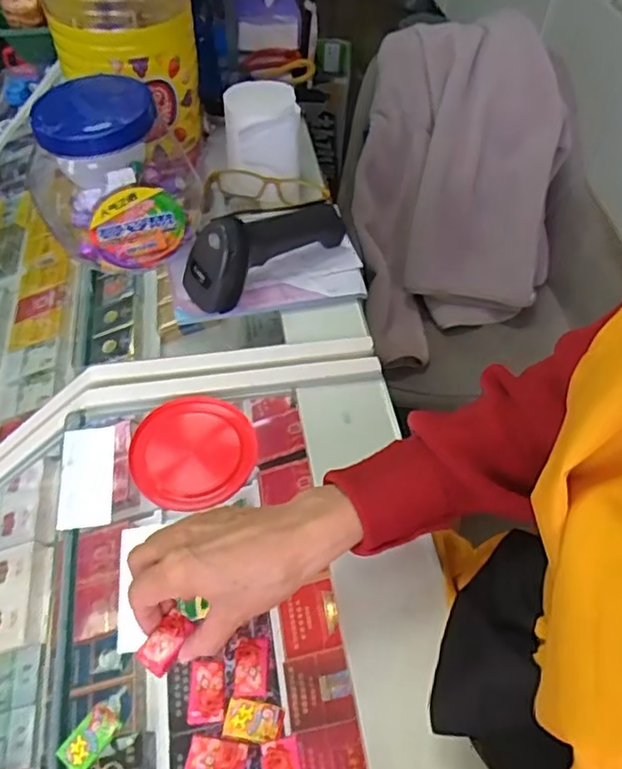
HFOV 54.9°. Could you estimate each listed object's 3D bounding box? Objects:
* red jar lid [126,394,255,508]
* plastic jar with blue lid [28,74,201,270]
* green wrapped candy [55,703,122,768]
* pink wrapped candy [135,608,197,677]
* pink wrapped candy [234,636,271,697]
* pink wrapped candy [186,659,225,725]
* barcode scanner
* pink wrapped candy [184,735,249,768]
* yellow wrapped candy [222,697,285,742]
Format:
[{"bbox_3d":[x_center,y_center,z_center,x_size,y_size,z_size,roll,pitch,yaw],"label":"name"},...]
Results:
[{"bbox_3d":[-0.100,0.055,0.500,0.098,0.021,0.097,1,53,-2],"label":"red jar lid"},{"bbox_3d":[-0.190,-0.207,0.570,0.137,0.133,0.149,1,53,-2],"label":"plastic jar with blue lid"},{"bbox_3d":[-0.135,0.216,0.366,0.021,0.010,0.036,29,57,18],"label":"green wrapped candy"},{"bbox_3d":[-0.094,0.169,0.392,0.025,0.014,0.038,31,58,19],"label":"pink wrapped candy"},{"bbox_3d":[-0.039,0.185,0.394,0.022,0.006,0.036,1,53,-2],"label":"pink wrapped candy"},{"bbox_3d":[-0.068,0.200,0.389,0.022,0.006,0.036,-3,53,-5],"label":"pink wrapped candy"},{"bbox_3d":[-0.047,-0.144,0.598,0.174,0.068,0.056,-35,62,-25],"label":"barcode scanner"},{"bbox_3d":[-0.057,0.229,0.365,0.037,0.004,0.022,7,53,3],"label":"pink wrapped candy"},{"bbox_3d":[-0.036,0.210,0.374,0.035,0.004,0.022,10,53,5],"label":"yellow wrapped candy"}]

